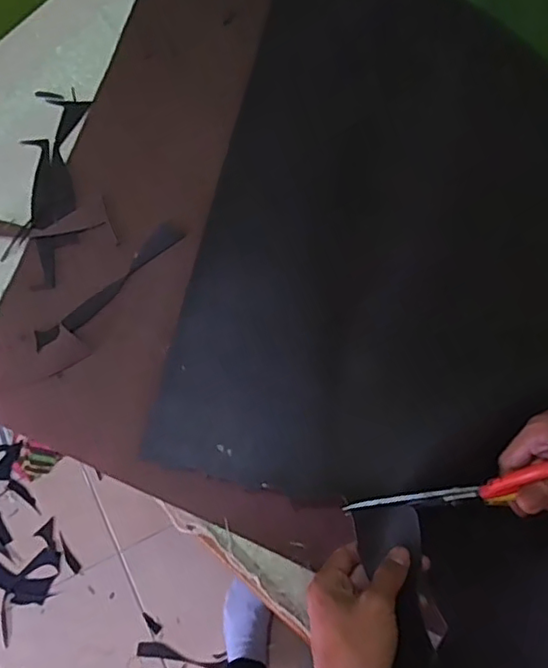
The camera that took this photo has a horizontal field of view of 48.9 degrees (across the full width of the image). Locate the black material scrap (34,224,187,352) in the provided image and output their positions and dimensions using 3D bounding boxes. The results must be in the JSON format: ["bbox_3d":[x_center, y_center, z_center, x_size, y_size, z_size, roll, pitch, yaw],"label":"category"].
[{"bbox_3d":[-0.154,-0.047,0.566,0.167,0.006,0.023,-43,79,-12],"label":"black material scrap"}]

